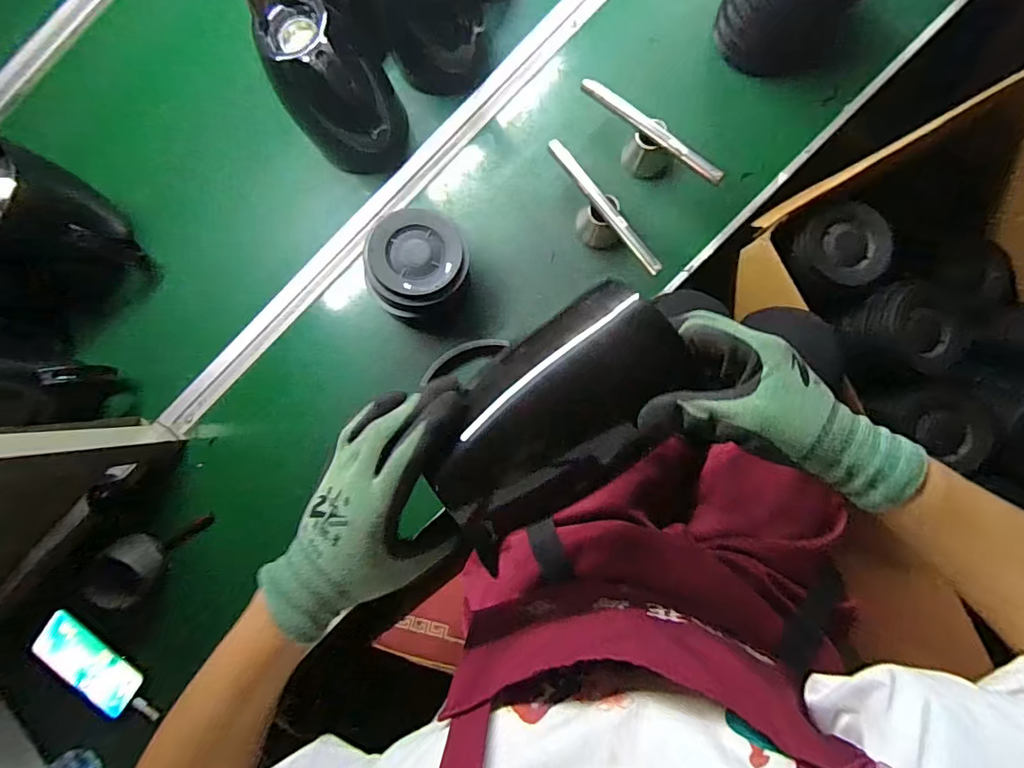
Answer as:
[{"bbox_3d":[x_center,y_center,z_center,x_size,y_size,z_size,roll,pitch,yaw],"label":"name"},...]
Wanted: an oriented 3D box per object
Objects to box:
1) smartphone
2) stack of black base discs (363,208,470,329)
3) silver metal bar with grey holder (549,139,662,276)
[{"bbox_3d":[-0.576,0.378,0.689,0.150,0.014,0.071,39,92,6],"label":"smartphone"},{"bbox_3d":[-0.112,-0.141,0.635,0.115,0.088,0.125,10,88,6],"label":"stack of black base discs"},{"bbox_3d":[0.107,-0.205,0.631,0.047,0.065,0.202,-40,84,3],"label":"silver metal bar with grey holder"}]

